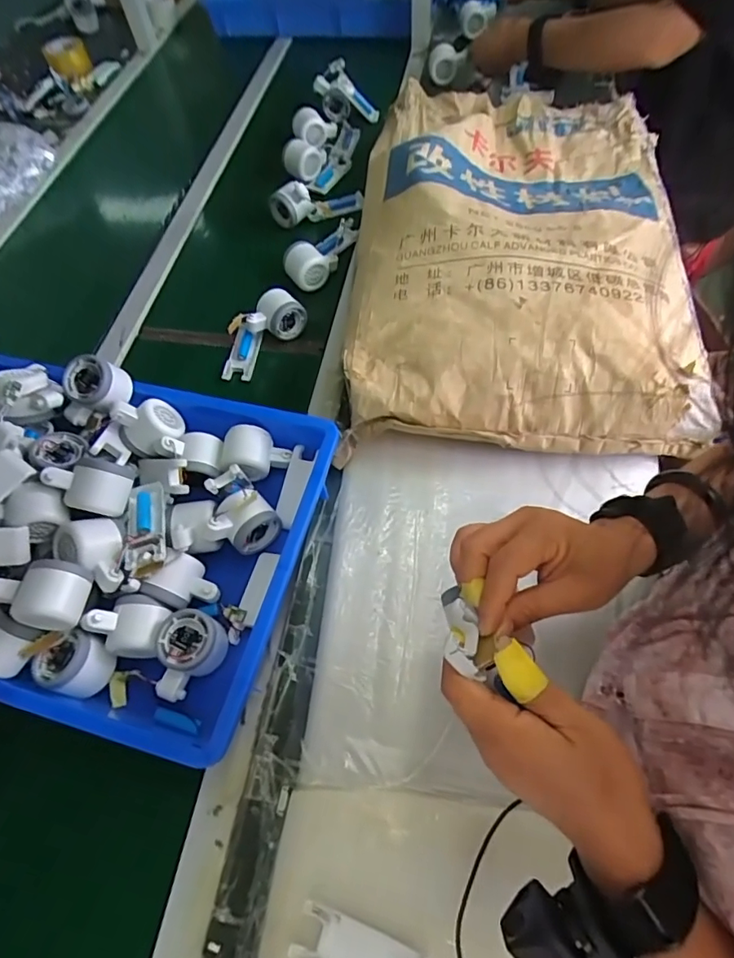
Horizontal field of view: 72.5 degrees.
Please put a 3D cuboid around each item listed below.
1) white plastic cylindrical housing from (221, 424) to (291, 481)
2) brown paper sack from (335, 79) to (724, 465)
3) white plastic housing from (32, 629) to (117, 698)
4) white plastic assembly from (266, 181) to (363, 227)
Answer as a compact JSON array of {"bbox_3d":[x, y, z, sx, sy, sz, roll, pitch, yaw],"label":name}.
[{"bbox_3d":[-0.132,-0.031,0.603,0.078,0.044,0.055,5,62,6],"label":"white plastic cylindrical housing"},{"bbox_3d":[0.223,-0.364,0.747,0.443,0.135,0.723,3,60,6],"label":"brown paper sack"},{"bbox_3d":[-0.291,0.187,0.503,0.051,0.054,0.062,26,59,30],"label":"white plastic housing"},{"bbox_3d":[-0.086,-0.487,0.878,0.152,0.074,0.058,-16,59,-21],"label":"white plastic assembly"}]

